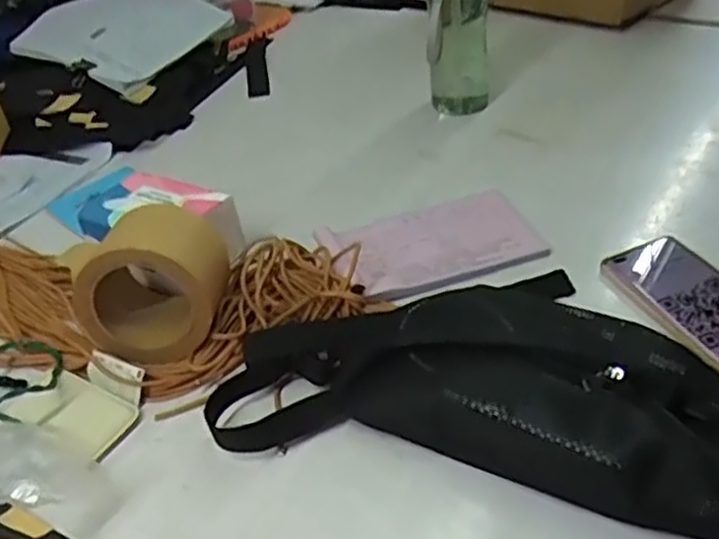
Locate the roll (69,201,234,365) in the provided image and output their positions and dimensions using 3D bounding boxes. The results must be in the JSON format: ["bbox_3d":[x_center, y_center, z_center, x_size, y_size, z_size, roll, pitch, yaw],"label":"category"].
[{"bbox_3d":[-0.160,0.010,0.563,0.102,0.110,0.089,-2,38,7],"label":"roll"}]

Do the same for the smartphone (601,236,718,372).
[{"bbox_3d":[0.267,0.029,0.564,0.081,0.016,0.170,-16,38,-11],"label":"smartphone"}]

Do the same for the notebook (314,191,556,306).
[{"bbox_3d":[0.070,-0.024,0.658,0.186,0.018,0.113,-16,38,-11],"label":"notebook"}]

